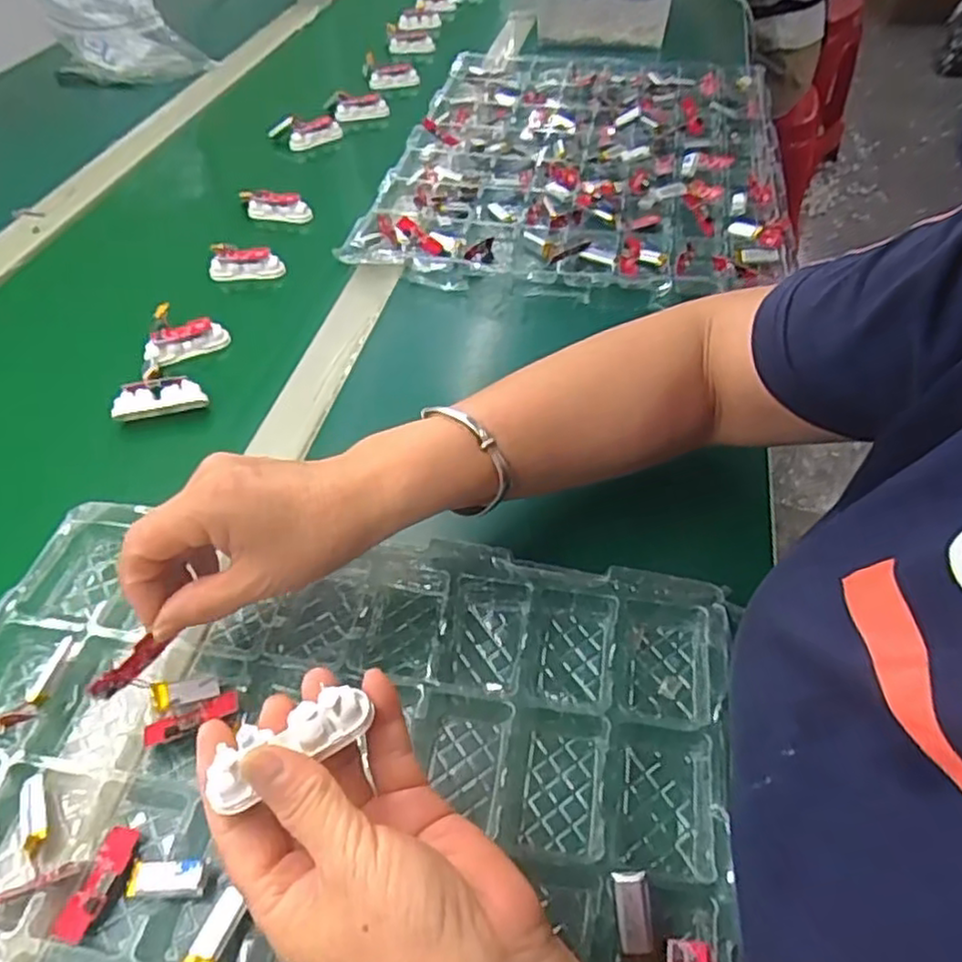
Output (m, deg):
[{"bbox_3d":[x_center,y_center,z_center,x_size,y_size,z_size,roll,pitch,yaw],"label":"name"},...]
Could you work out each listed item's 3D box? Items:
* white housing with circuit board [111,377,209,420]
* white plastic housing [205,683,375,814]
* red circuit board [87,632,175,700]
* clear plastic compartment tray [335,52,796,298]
[{"bbox_3d":[-0.226,-0.059,0.498,0.060,0.014,0.027,-16,94,-16],"label":"white housing with circuit board"},{"bbox_3d":[-0.070,0.094,0.256,0.061,0.013,0.019,-25,54,-17],"label":"white plastic housing"},{"bbox_3d":[-0.163,0.086,0.329,0.039,0.013,0.004,-44,34,-13],"label":"red circuit board"},{"bbox_3d":[0.115,-0.343,0.738,0.372,0.020,0.517,8,50,7],"label":"clear plastic compartment tray"}]

